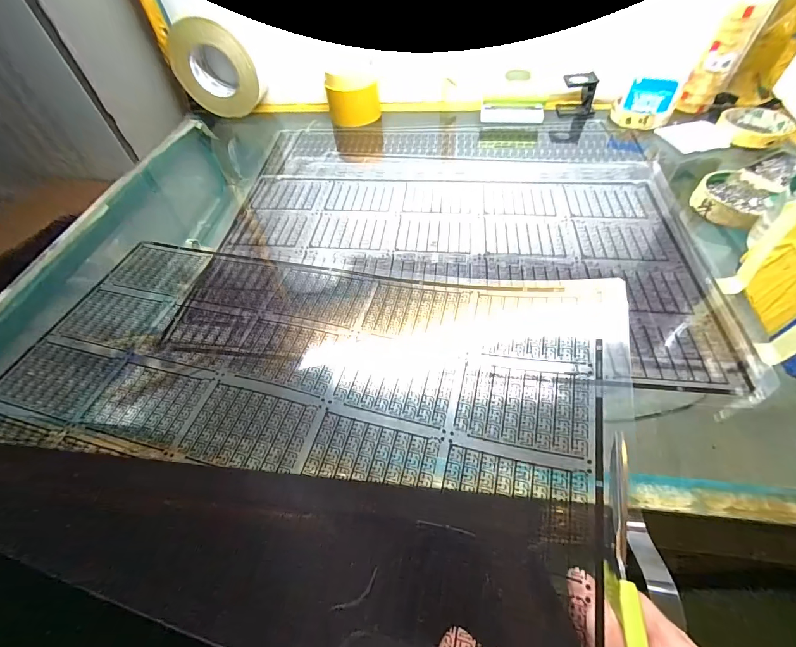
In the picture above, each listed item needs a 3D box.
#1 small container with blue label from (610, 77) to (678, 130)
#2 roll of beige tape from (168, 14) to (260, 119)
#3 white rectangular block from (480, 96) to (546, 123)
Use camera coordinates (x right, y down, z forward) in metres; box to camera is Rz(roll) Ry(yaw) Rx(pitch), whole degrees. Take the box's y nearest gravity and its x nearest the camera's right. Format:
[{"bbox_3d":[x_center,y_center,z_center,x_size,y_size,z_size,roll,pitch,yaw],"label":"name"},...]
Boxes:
[{"bbox_3d":[0.365,-0.325,0.527,0.079,0.050,0.057,24,58,21],"label":"small container with blue label"},{"bbox_3d":[-0.297,-0.405,0.581,0.130,0.133,0.046,15,55,15],"label":"roll of beige tape"},{"bbox_3d":[0.181,-0.338,0.561,0.095,0.029,0.020,3,53,6],"label":"white rectangular block"}]

